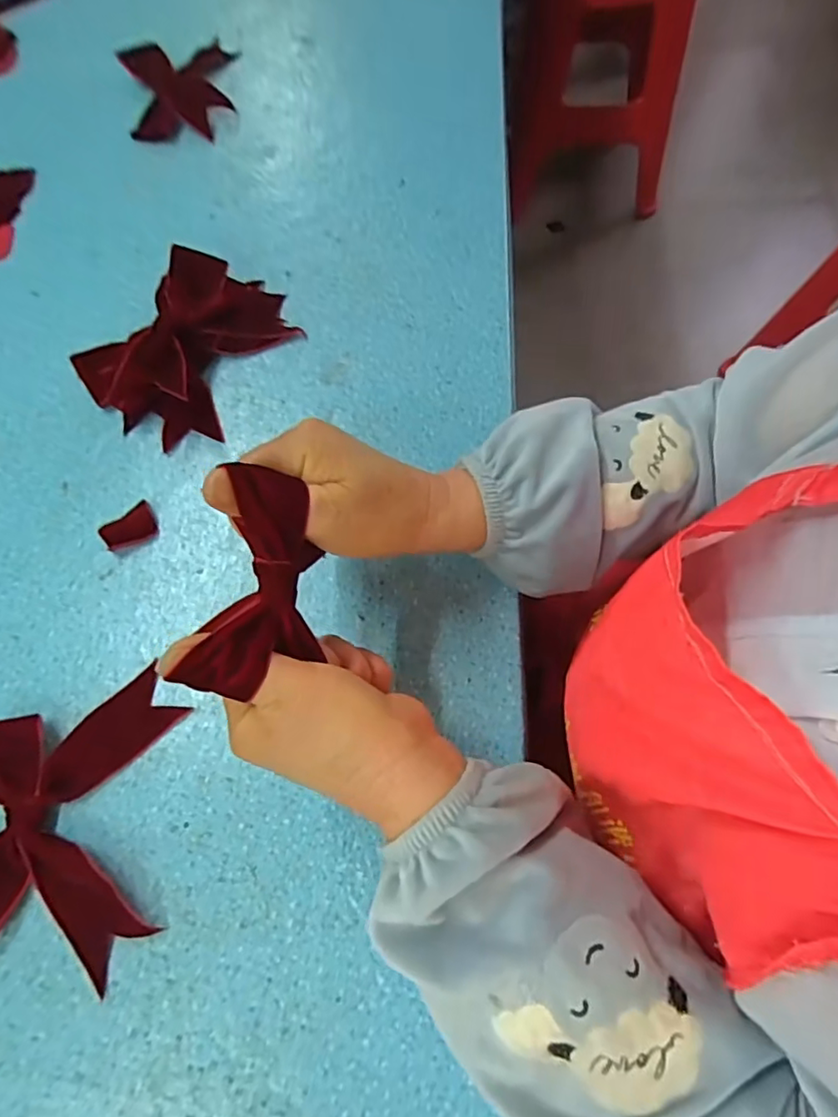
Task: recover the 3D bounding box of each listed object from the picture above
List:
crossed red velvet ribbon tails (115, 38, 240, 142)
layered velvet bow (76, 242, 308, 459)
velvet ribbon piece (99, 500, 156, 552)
[{"bbox_3d":[-0.215,-0.430,0.524,0.096,0.019,0.135,-14,69,-3],"label":"crossed red velvet ribbon tails"},{"bbox_3d":[-0.158,-0.153,0.407,0.110,0.044,0.148,40,76,15],"label":"layered velvet bow"},{"bbox_3d":[-0.188,-0.020,0.379,0.034,0.004,0.028,-29,71,-8],"label":"velvet ribbon piece"}]

